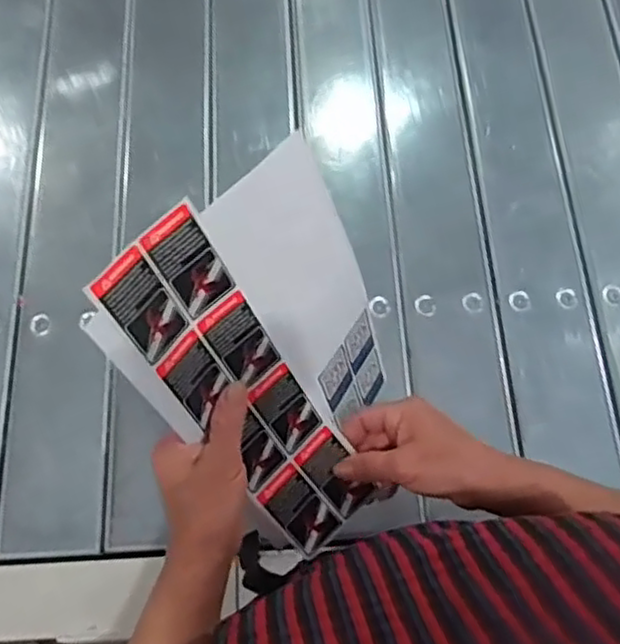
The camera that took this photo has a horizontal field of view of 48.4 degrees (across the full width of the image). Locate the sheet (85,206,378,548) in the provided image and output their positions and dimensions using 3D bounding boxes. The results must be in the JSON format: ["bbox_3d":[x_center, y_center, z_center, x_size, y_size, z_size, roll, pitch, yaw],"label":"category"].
[{"bbox_3d":[-0.040,0.049,0.445,0.073,0.256,0.025,-39,34,-14],"label":"sheet"}]

